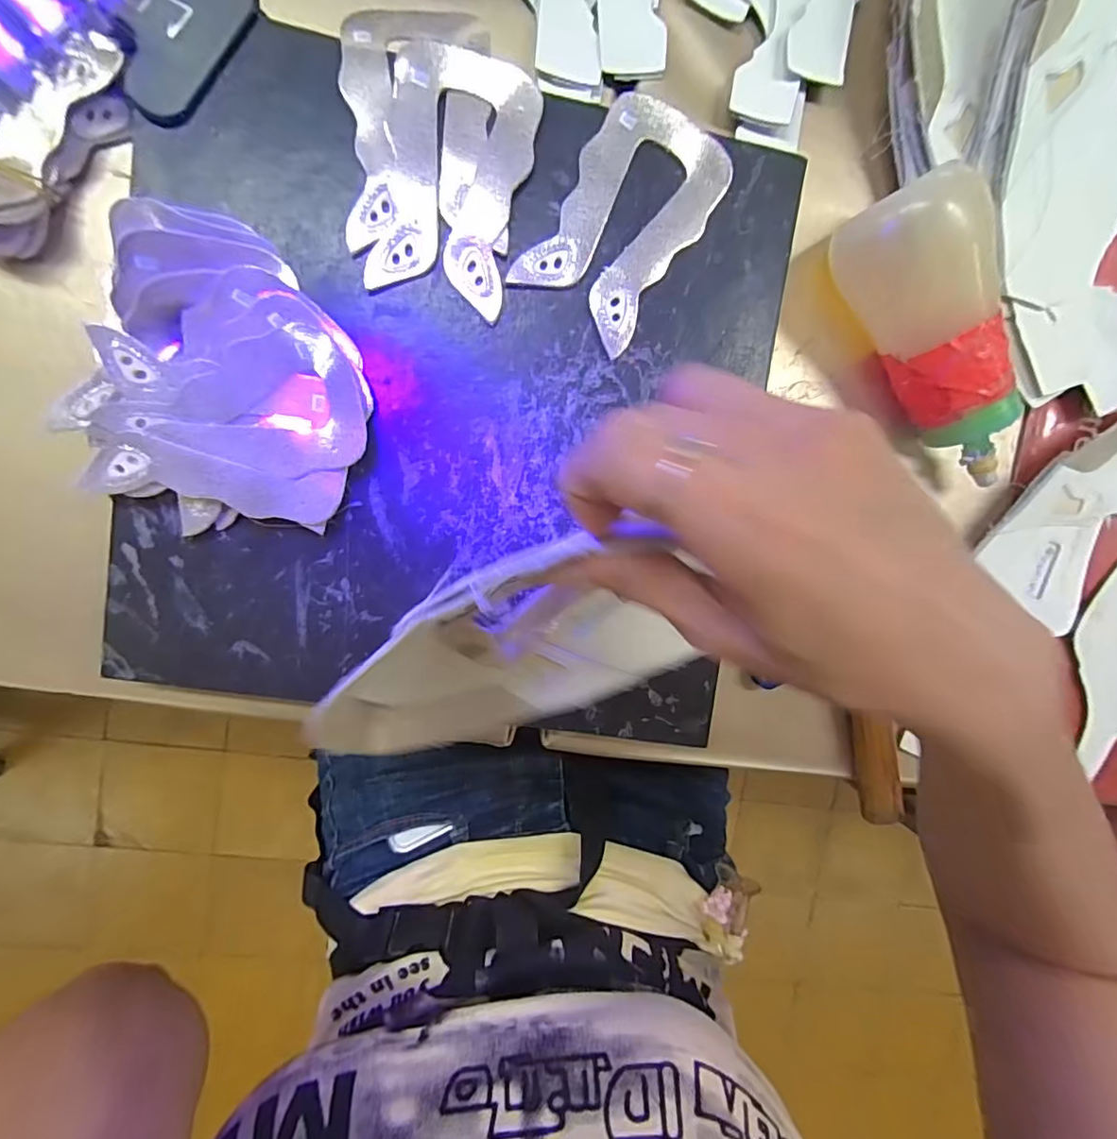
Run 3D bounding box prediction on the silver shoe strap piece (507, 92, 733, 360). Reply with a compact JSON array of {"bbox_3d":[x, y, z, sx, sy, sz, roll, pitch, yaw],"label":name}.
[{"bbox_3d":[0.033,-0.169,0.267,0.064,0.004,0.108,32,92,-8],"label":"silver shoe strap piece"}]

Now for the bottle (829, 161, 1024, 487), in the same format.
[{"bbox_3d":[0.193,-0.114,0.285,0.053,0.051,0.148,-28,98,-2],"label":"bottle"}]

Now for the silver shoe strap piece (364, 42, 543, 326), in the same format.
[{"bbox_3d":[-0.049,-0.181,0.257,0.066,0.005,0.109,10,95,-7],"label":"silver shoe strap piece"}]

